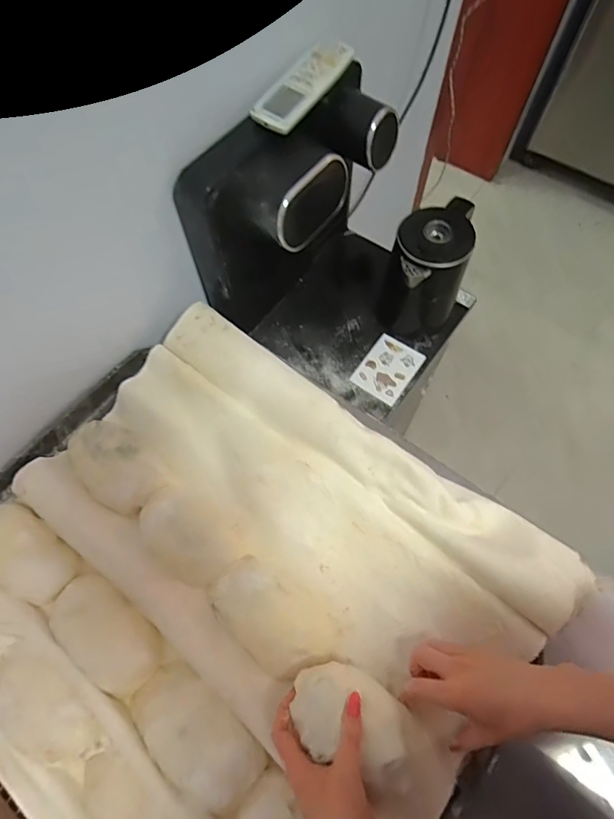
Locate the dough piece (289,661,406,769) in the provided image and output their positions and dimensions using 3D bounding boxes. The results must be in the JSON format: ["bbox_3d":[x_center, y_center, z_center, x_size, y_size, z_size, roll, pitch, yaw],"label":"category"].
[{"bbox_3d":[0.038,0.270,0.406,0.095,0.031,0.070,4,67,1],"label":"dough piece"}]

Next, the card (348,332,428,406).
[{"bbox_3d":[0.133,-0.067,0.741,0.083,0.004,0.107,33,73,16],"label":"card"}]

